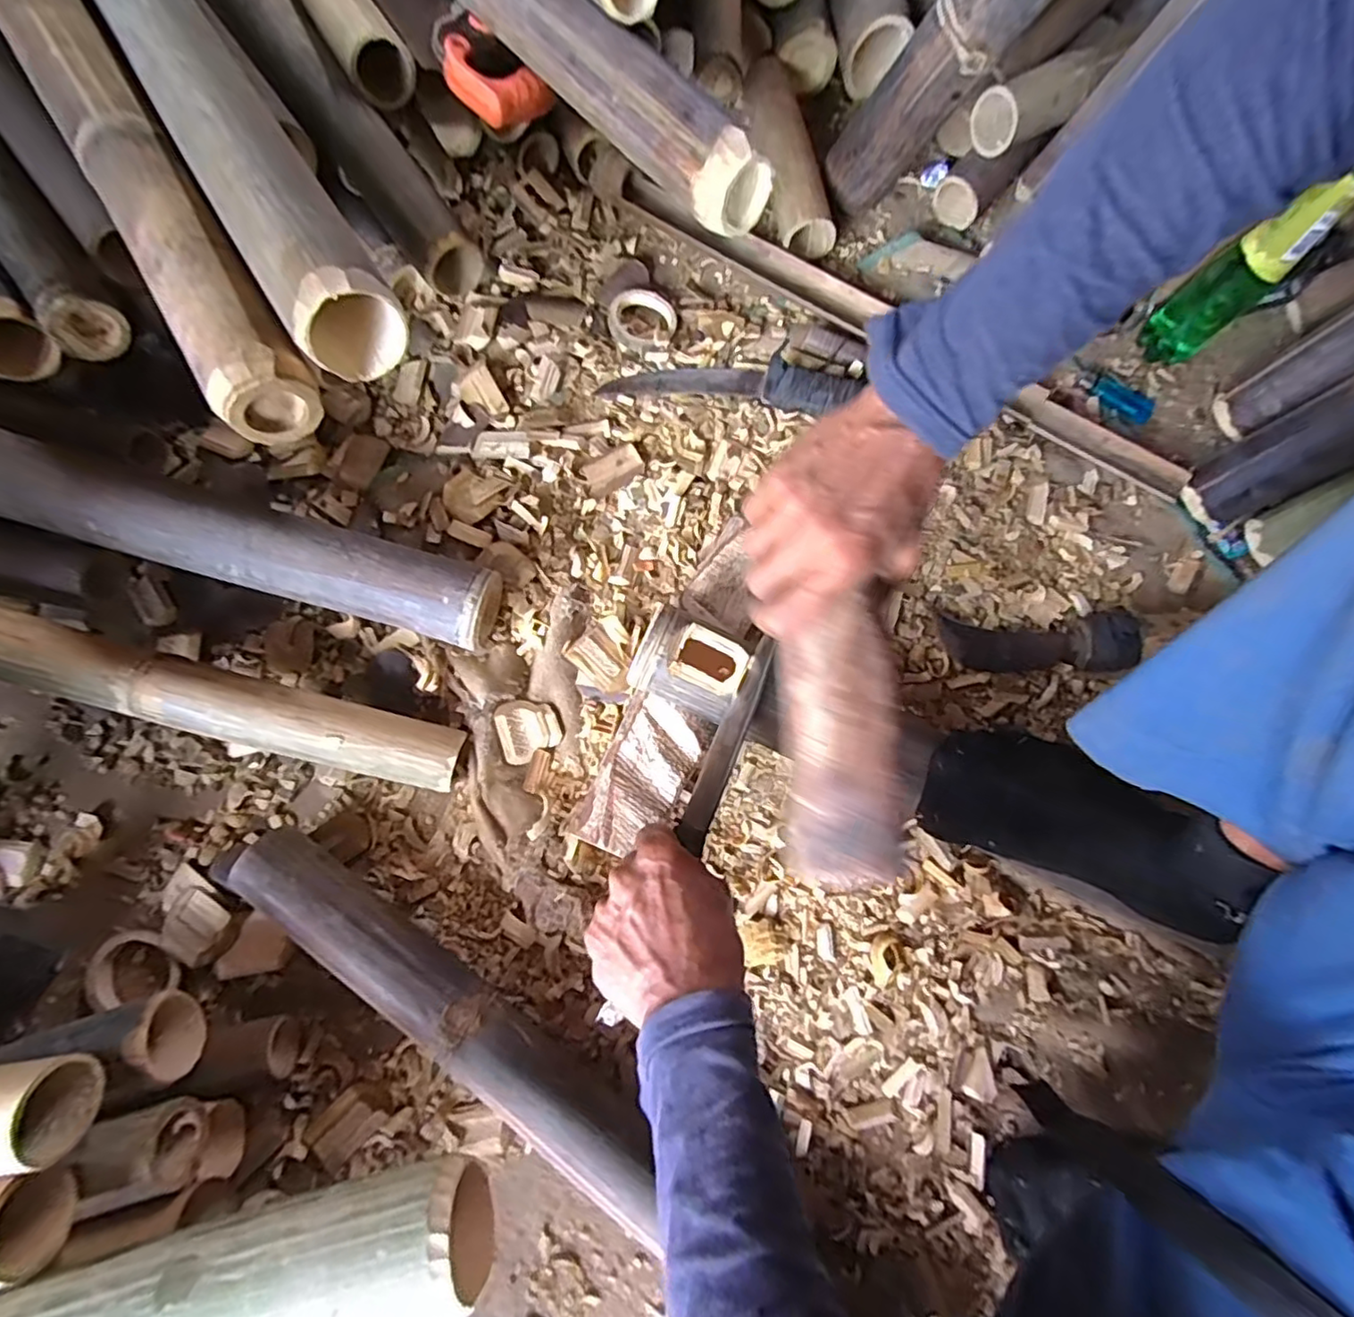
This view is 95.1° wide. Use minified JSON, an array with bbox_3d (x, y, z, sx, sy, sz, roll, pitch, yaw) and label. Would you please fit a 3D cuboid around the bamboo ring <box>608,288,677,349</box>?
[{"bbox_3d":[-0.038,-0.365,0.667,0.071,0.012,0.075,0,77,0],"label":"bamboo ring"}]

